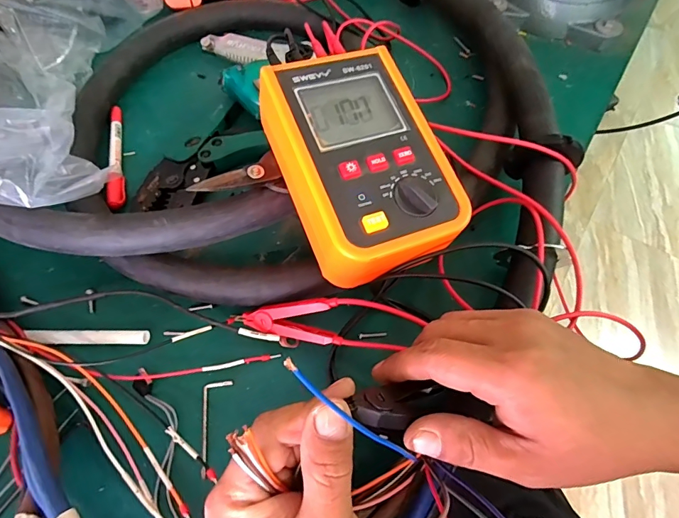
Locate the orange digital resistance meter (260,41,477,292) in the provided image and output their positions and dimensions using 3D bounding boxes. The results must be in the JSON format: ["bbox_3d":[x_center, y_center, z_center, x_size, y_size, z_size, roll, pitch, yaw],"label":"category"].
[{"bbox_3d":[0.014,-0.064,0.285,0.111,0.062,0.165,-20,64,-10],"label":"orange digital resistance meter"}]

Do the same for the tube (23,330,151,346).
[{"bbox_3d":[-0.196,0.062,0.314,0.097,0.015,0.014,1,61,2],"label":"tube"}]

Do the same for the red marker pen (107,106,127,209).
[{"bbox_3d":[-0.227,-0.107,0.410,0.014,0.010,0.138,-15,61,-6],"label":"red marker pen"}]

